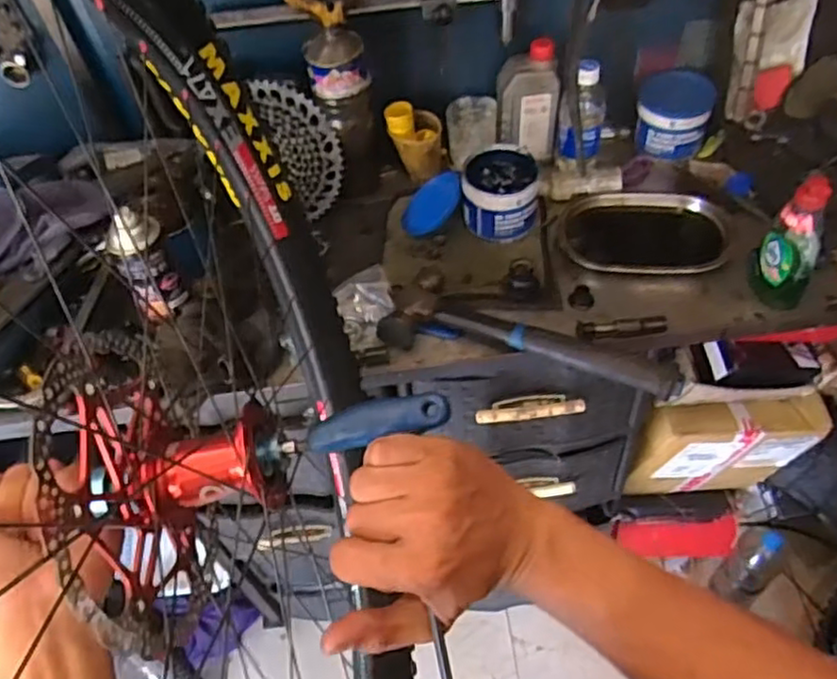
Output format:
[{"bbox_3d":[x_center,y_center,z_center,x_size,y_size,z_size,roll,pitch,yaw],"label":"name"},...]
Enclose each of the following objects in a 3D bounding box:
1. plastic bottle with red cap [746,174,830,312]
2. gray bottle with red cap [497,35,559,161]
[{"bbox_3d":[0.423,-0.115,0.761,0.065,0.149,0.066,20,55,22],"label":"plastic bottle with red cap"},{"bbox_3d":[0.153,-0.332,0.949,0.082,0.154,0.047,-2,50,5],"label":"gray bottle with red cap"}]

